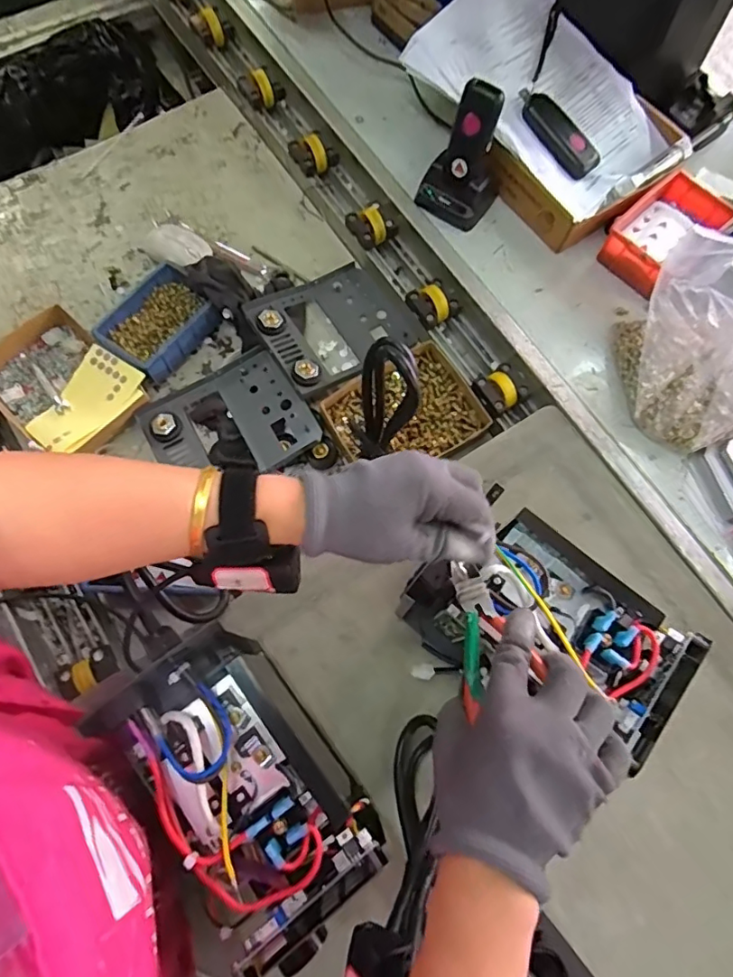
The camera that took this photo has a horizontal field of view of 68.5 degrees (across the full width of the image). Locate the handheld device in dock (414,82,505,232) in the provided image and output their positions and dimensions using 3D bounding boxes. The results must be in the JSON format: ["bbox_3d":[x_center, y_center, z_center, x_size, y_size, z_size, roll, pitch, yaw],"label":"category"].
[{"bbox_3d":[0.117,-0.389,0.639,0.086,0.134,0.064,32,74,8],"label":"handheld device in dock"}]

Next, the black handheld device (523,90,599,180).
[{"bbox_3d":[0.250,-0.455,0.688,0.051,0.022,0.120,-41,92,-13],"label":"black handheld device"}]

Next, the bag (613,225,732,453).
[{"bbox_3d":[0.359,-0.148,0.558,0.157,0.151,0.187,-35,77,-12],"label":"bag"}]

